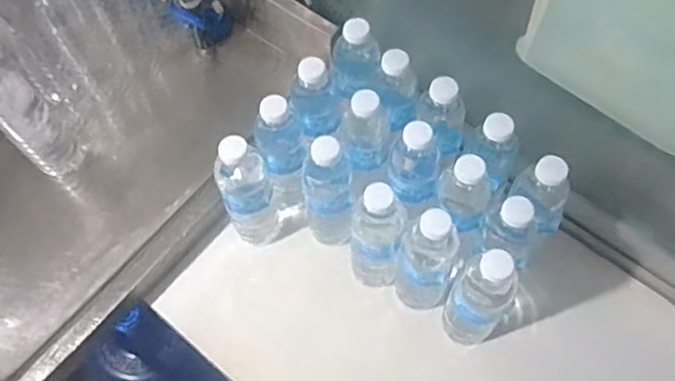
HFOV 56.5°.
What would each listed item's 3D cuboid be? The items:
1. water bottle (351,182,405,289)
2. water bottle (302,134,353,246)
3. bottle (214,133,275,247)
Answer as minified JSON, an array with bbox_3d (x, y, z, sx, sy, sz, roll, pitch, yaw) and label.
[{"bbox_3d":[0.044,0.055,0.745,0.063,0.213,0.068,2,63,3],"label":"water bottle"},{"bbox_3d":[-0.010,0.007,0.770,0.063,0.213,0.057,-7,63,-2],"label":"water bottle"},{"bbox_3d":[-0.109,0.005,0.772,0.059,0.205,0.054,-1,63,2],"label":"bottle"}]

